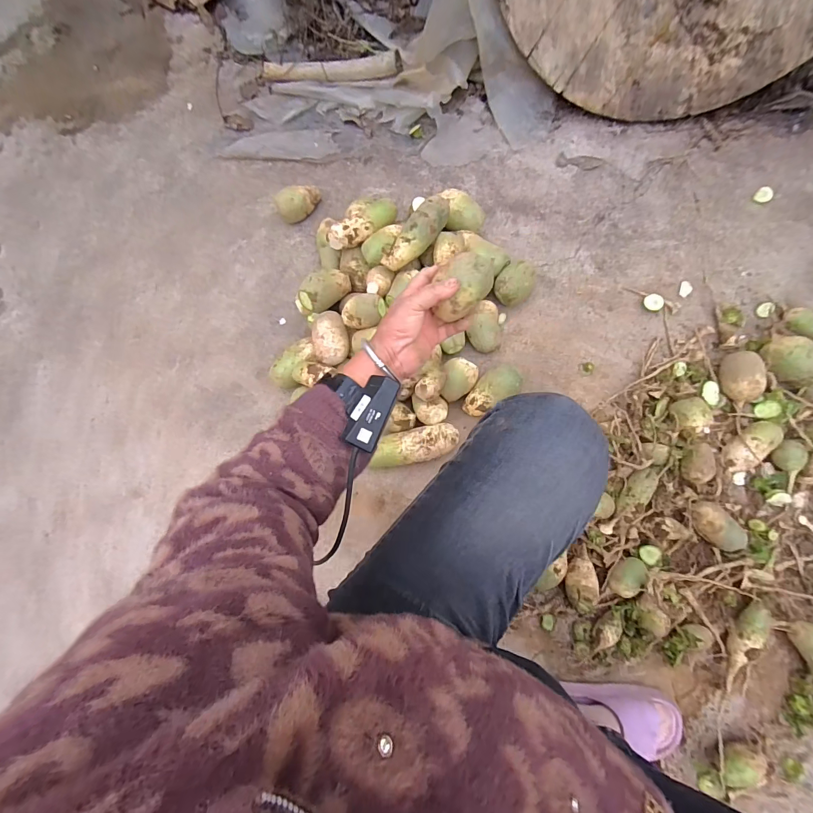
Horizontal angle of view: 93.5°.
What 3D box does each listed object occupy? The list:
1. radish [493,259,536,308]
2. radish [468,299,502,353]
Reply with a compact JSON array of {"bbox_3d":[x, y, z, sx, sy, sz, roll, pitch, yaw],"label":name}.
[{"bbox_3d":[0.222,-0.249,0.787,0.067,0.067,0.096,39,87,9],"label":"radish"},{"bbox_3d":[0.159,-0.158,0.780,0.072,0.065,0.097,6,83,7],"label":"radish"}]

